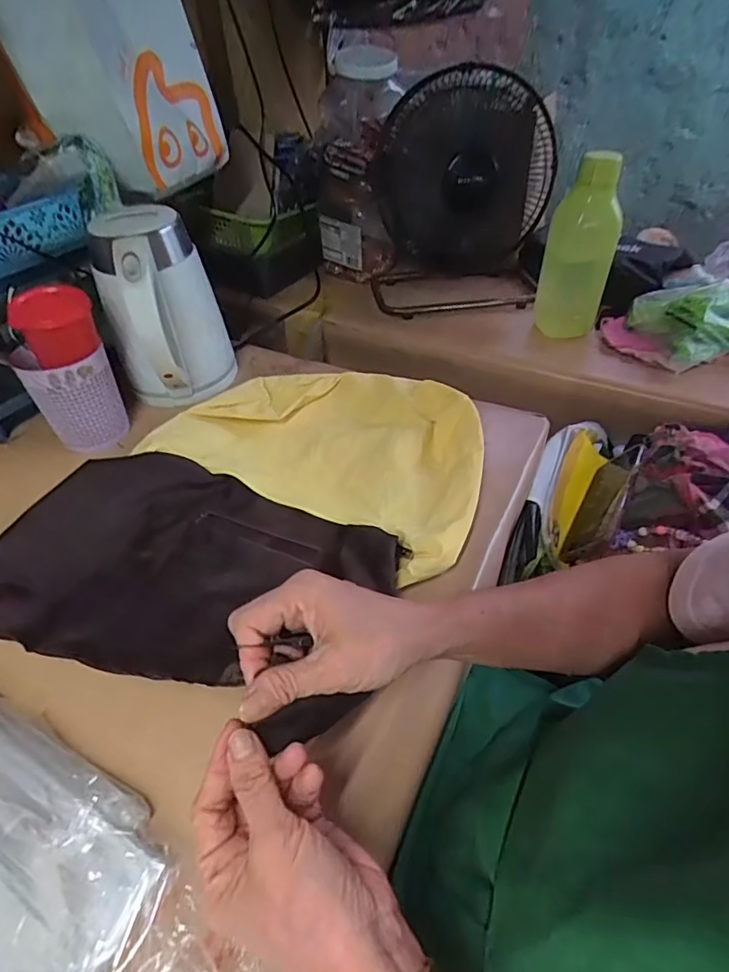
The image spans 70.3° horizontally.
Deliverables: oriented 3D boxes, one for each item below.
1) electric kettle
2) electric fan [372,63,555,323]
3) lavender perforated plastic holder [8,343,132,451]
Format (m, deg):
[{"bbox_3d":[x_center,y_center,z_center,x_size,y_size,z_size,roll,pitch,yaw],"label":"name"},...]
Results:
[{"bbox_3d":[-0.242,-0.206,0.639,0.138,0.205,0.159,-17,46,-15],"label":"electric kettle"},{"bbox_3d":[0.151,-0.462,0.826,0.264,0.303,0.180,-6,44,-4],"label":"electric fan"},{"bbox_3d":[-0.339,-0.108,0.613,0.091,0.117,0.084,-29,50,-25],"label":"lavender perforated plastic holder"}]

